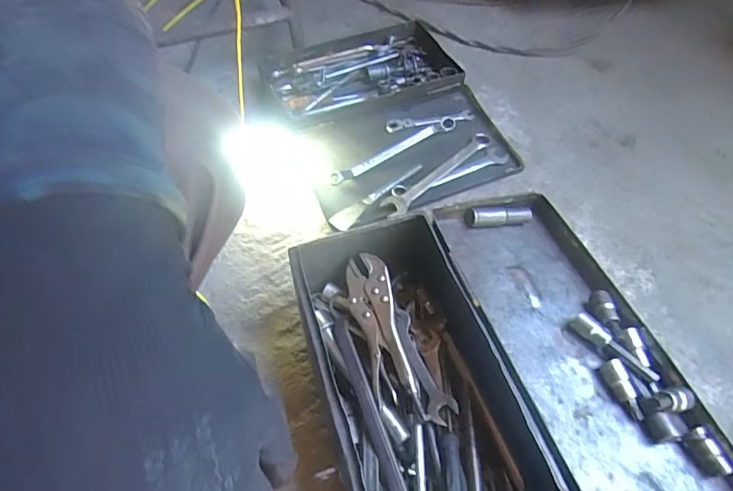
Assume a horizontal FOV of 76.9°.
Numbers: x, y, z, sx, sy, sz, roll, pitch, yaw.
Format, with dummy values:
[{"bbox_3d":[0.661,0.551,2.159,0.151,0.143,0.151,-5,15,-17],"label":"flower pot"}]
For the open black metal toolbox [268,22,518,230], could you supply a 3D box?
[{"bbox_3d":[0.029,-0.237,0.783,0.328,0.065,0.413,-20,57,-12],"label":"open black metal toolbox"}]

